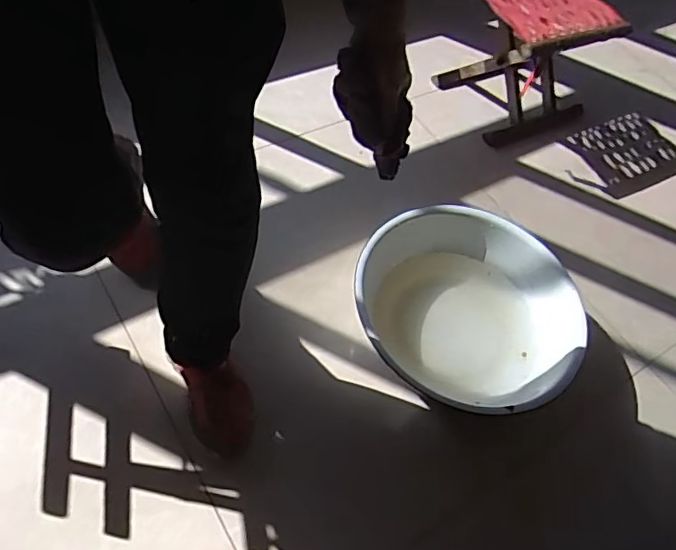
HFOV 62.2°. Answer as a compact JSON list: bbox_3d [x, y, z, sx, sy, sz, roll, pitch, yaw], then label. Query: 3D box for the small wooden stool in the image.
[{"bbox_3d":[0.459,-0.513,1.355,0.316,0.266,0.260,-21,62,-24],"label":"small wooden stool"}]

